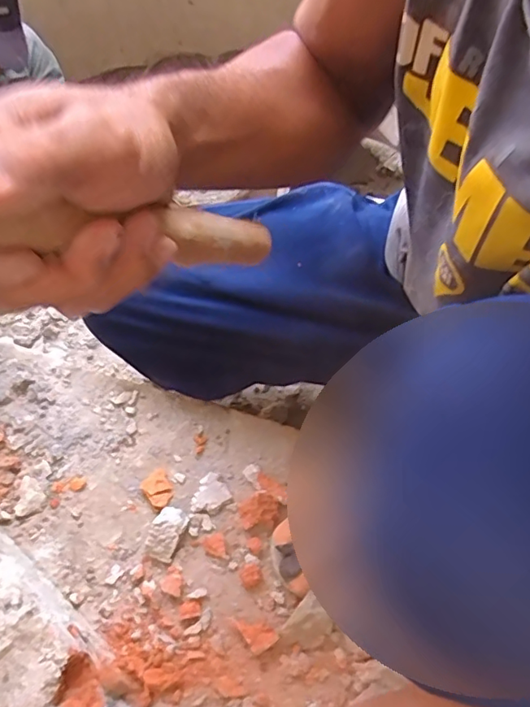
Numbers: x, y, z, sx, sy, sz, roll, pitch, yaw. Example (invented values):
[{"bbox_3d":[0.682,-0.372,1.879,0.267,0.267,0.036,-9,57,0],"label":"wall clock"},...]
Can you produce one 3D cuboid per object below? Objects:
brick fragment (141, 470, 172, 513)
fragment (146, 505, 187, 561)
[{"bbox_3d":[-0.117,0.149,0.577,0.029,0.004,0.038,-34,76,-13],"label":"brick fragment"},{"bbox_3d":[-0.106,0.190,0.556,0.031,0.022,0.053,24,72,6],"label":"fragment"}]

